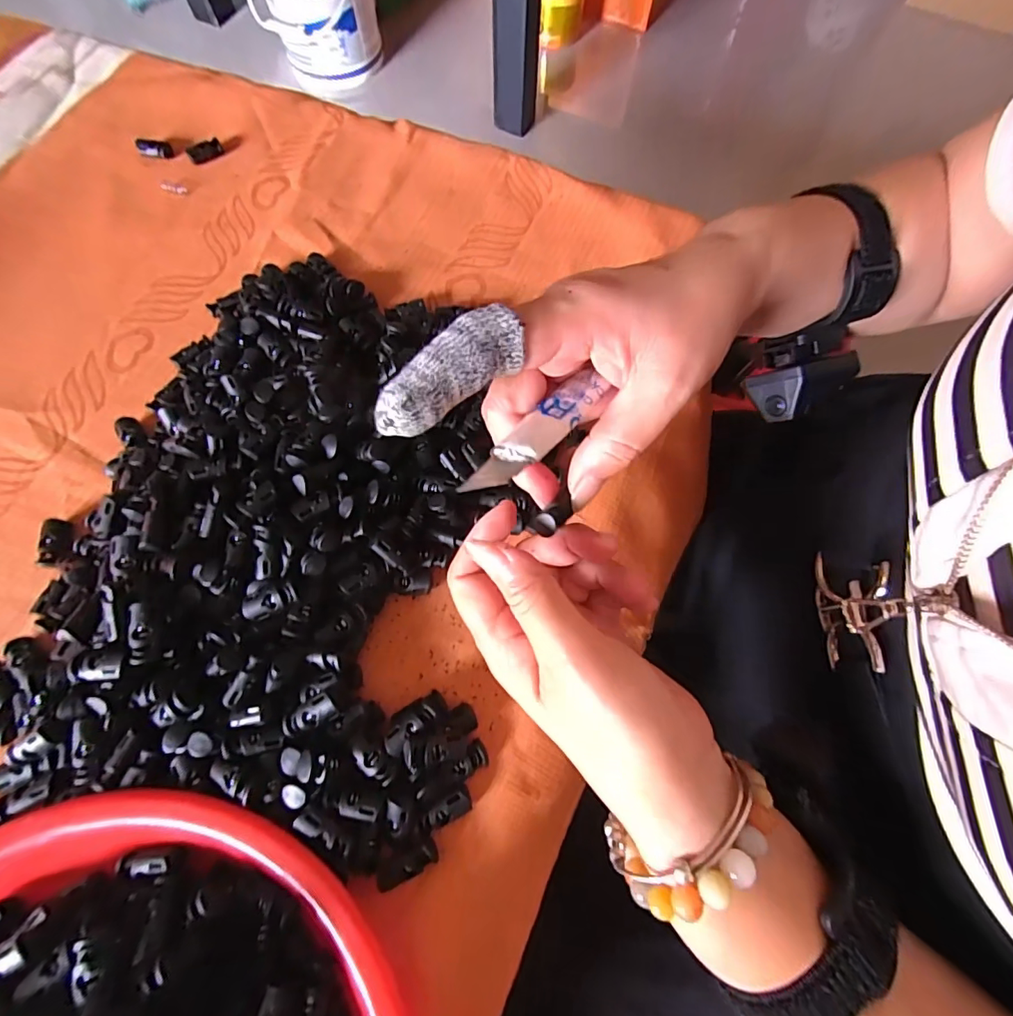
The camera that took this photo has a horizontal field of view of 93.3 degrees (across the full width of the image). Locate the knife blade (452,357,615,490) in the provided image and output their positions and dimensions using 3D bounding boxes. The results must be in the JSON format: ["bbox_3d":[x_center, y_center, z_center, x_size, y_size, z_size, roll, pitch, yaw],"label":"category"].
[{"bbox_3d":[0.012,-0.028,0.177,0.020,0.008,0.076,38,58,12],"label":"knife blade"}]

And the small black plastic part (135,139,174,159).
[{"bbox_3d":[-0.276,-0.280,0.373,0.027,0.009,0.010,2,69,0],"label":"small black plastic part"}]

